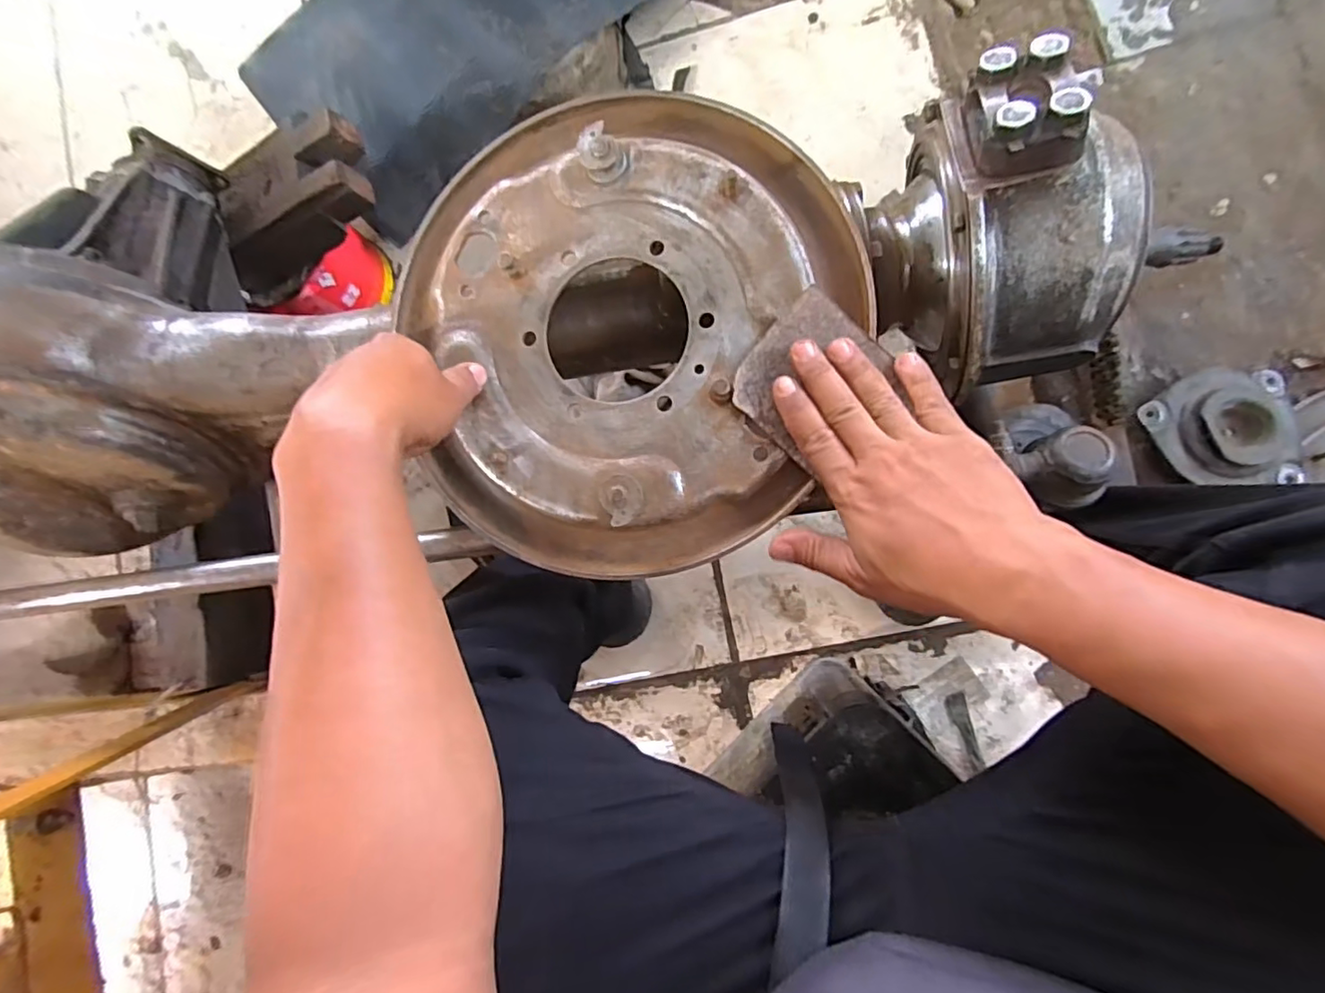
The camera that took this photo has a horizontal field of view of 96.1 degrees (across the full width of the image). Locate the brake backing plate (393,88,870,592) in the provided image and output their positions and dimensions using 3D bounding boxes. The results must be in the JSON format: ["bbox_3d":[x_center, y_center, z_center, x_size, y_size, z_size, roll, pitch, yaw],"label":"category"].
[{"bbox_3d":[-0.036,-0.107,0.377,0.287,0.037,0.295,0,86,7],"label":"brake backing plate"}]

